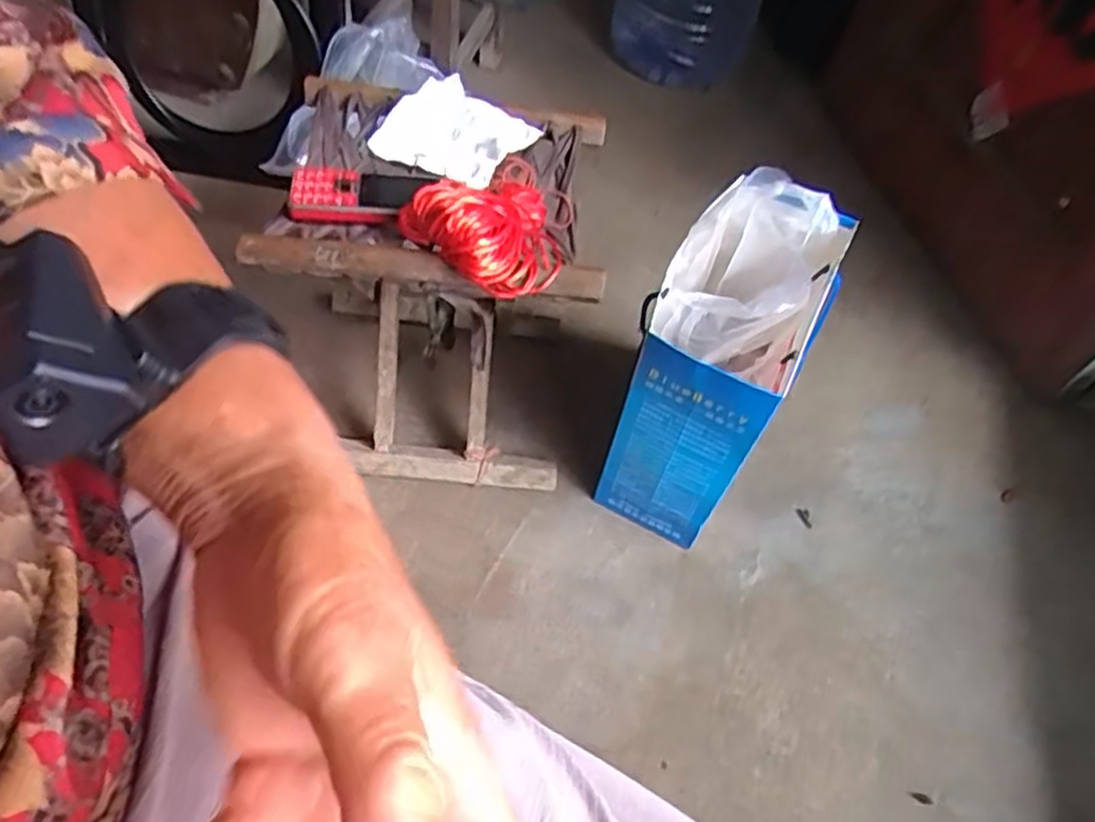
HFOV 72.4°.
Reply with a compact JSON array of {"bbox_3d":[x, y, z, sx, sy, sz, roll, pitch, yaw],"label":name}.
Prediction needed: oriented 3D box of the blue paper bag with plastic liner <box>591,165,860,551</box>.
[{"bbox_3d":[0.169,-0.042,0.747,0.129,0.328,0.231,29,56,12],"label":"blue paper bag with plastic liner"}]

